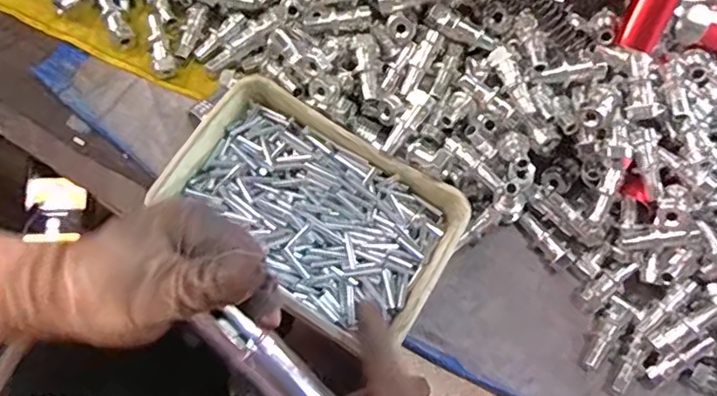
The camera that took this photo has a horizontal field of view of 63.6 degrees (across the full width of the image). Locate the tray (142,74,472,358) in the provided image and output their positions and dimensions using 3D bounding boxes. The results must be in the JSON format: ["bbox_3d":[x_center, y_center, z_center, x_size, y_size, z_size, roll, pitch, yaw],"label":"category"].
[{"bbox_3d":[-0.035,0.012,0.423,0.201,0.039,0.135,31,72,5],"label":"tray"}]

